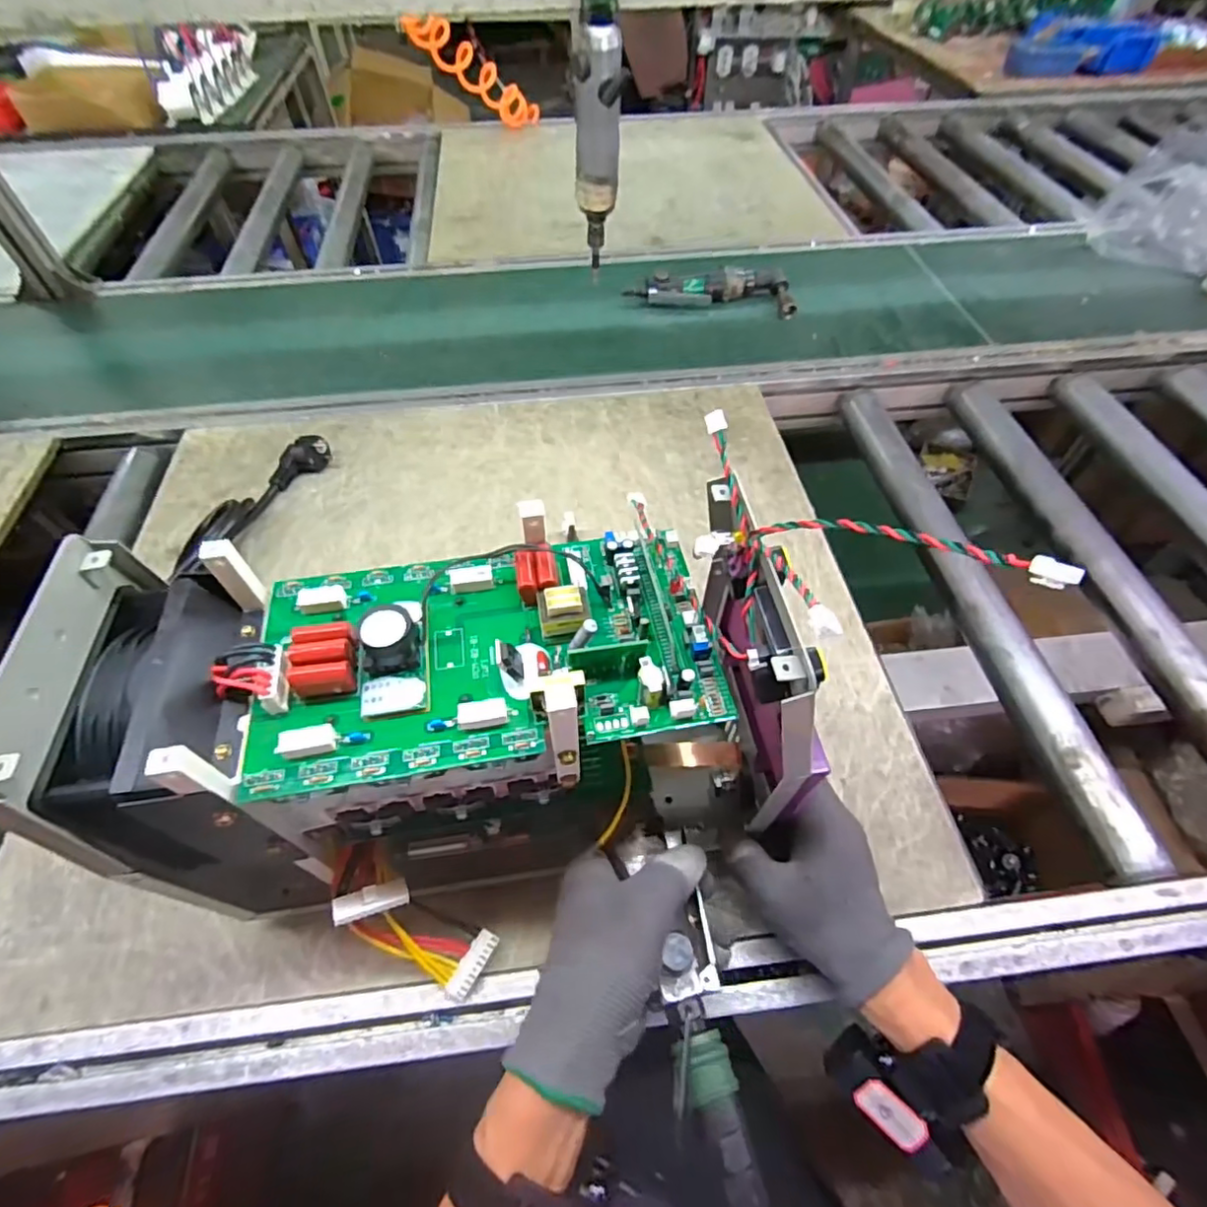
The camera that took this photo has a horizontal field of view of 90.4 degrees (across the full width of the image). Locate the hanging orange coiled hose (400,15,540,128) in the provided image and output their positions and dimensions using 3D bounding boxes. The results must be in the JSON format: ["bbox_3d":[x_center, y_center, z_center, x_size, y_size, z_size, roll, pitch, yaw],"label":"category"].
[{"bbox_3d":[-0.246,-1.047,1.193,0.057,0.068,0.354,27,25,18],"label":"hanging orange coiled hose"}]

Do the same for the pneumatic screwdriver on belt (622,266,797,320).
[{"bbox_3d":[0.156,-0.453,0.868,0.241,0.044,0.061,8,55,6],"label":"pneumatic screwdriver on belt"}]

